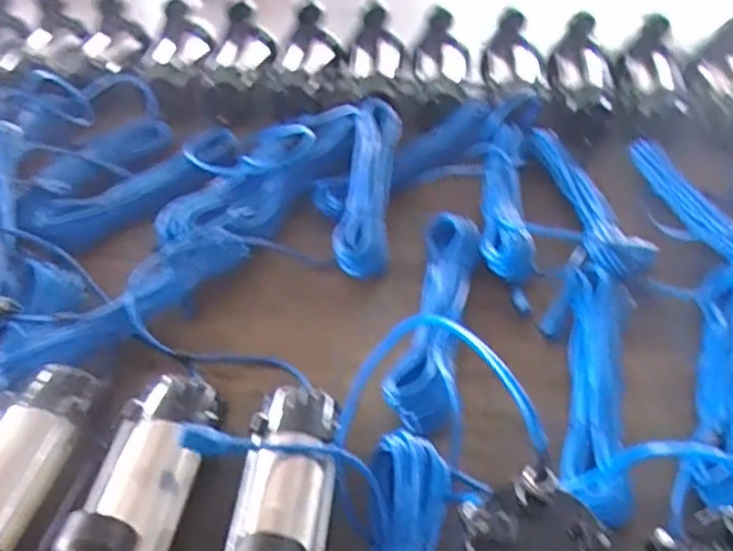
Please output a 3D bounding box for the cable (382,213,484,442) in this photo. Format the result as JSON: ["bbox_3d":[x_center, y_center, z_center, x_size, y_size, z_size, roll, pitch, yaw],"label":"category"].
[{"bbox_3d":[0.092,0.031,0.842,0.077,0.055,0.350,9,43,9],"label":"cable"}]

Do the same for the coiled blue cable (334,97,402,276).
[{"bbox_3d":[0.006,-0.145,1.021,0.073,0.081,0.332,4,43,4],"label":"coiled blue cable"}]

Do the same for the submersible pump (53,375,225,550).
[{"bbox_3d":[-0.207,0.211,0.624,0.117,0.166,0.229,2,27,2],"label":"submersible pump"}]

